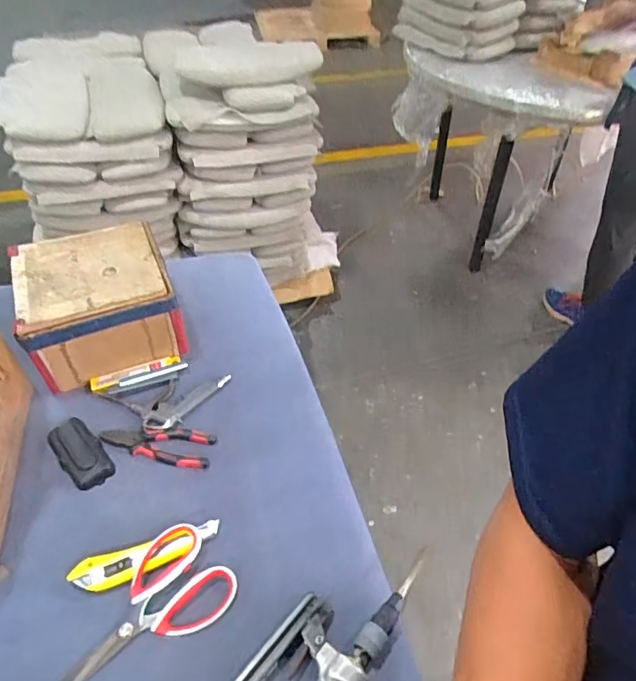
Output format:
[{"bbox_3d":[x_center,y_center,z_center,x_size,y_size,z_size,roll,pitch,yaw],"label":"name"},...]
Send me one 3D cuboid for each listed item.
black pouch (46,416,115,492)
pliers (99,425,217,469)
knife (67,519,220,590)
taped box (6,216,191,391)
[{"bbox_3d":[-0.315,0.148,0.672,0.052,0.024,0.107,-31,51,-27],"label":"black pouch"},{"bbox_3d":[-0.219,0.140,0.698,0.150,0.013,0.057,9,47,8],"label":"pliers"},{"bbox_3d":[-0.195,0.246,0.582,0.161,0.017,0.036,-15,46,-13],"label":"knife"},{"bbox_3d":[-0.342,-0.060,0.798,0.204,0.125,0.213,-20,50,-17],"label":"taped box"}]

